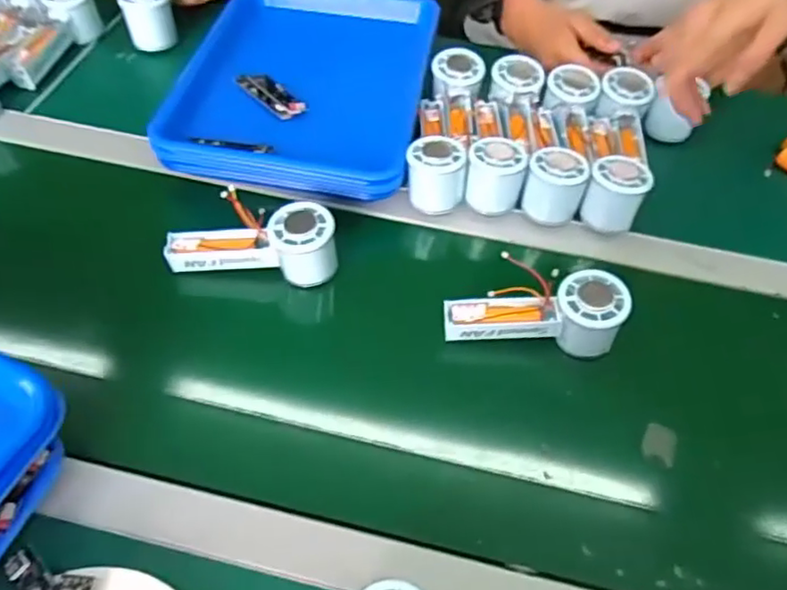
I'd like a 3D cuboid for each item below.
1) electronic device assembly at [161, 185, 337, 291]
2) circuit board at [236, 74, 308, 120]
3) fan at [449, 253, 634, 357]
[{"bbox_3d":[-0.128,-0.047,0.568,0.150,0.060,0.053,5,55,0],"label":"electronic device assembly"},{"bbox_3d":[-0.134,-0.221,0.675,0.037,0.010,0.087,-33,63,-23],"label":"circuit board"},{"bbox_3d":[0.124,0.013,0.549,0.148,0.063,0.065,-3,55,11],"label":"fan"}]

